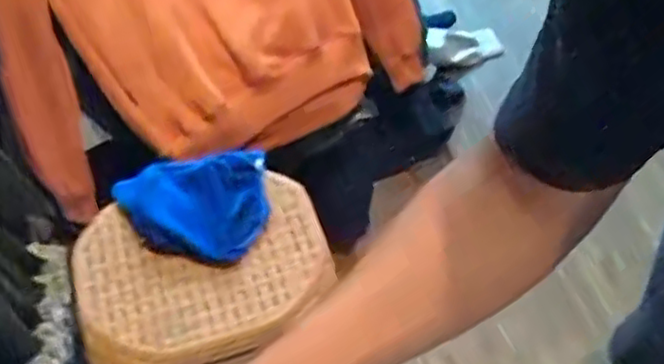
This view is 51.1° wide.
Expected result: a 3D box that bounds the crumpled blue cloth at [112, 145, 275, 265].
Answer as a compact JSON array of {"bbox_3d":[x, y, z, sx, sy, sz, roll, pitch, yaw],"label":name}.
[{"bbox_3d":[-0.168,0.031,0.893,0.186,0.058,0.156,-16,55,-11],"label":"crumpled blue cloth"}]

